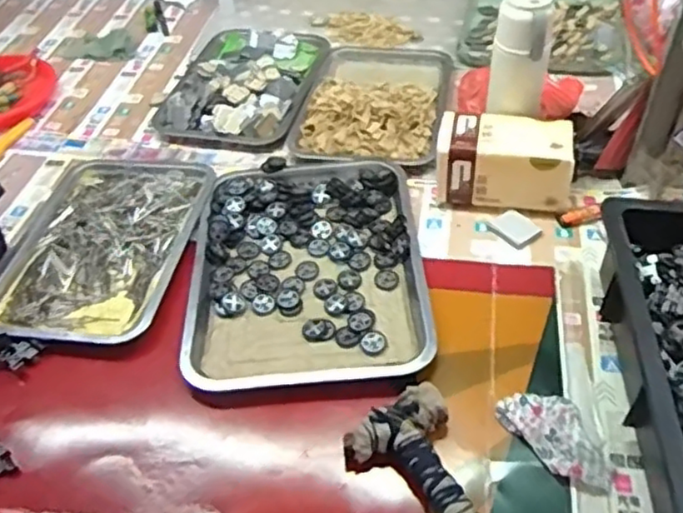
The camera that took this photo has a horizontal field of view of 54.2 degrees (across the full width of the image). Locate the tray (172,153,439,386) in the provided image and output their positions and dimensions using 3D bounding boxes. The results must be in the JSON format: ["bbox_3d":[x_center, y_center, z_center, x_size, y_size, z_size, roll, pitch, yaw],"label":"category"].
[{"bbox_3d":[-0.041,0.001,0.769,0.255,0.023,0.326,-4,45,2],"label":"tray"}]

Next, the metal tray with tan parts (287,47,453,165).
[{"bbox_3d":[0.054,-0.244,0.987,0.209,0.043,0.320,7,47,12],"label":"metal tray with tan parts"}]

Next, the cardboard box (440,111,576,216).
[{"bbox_3d":[0.196,-0.113,0.814,0.154,0.089,0.086,6,46,11],"label":"cardboard box"}]

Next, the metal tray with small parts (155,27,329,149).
[{"bbox_3d":[-0.149,-0.276,1.037,0.212,0.039,0.300,8,47,13],"label":"metal tray with small parts"}]

